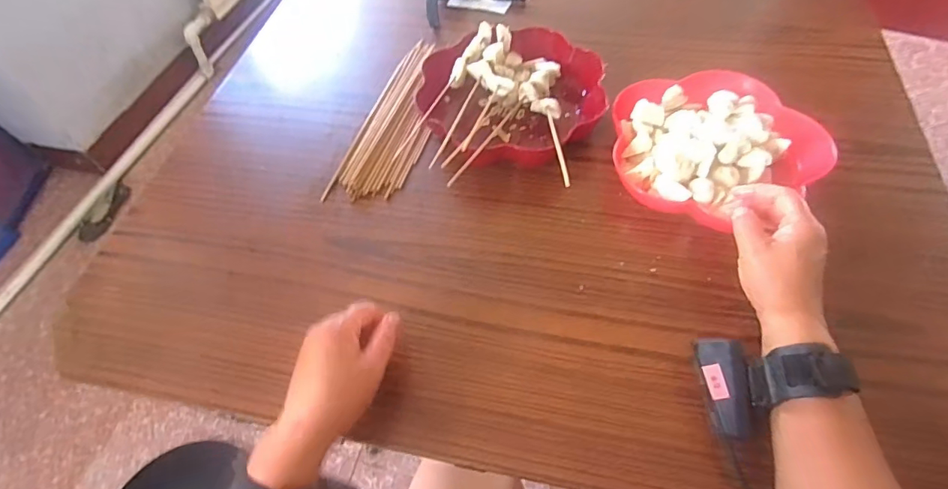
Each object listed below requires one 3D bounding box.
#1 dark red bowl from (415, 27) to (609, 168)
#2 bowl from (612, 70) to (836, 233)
[{"bbox_3d":[0.049,-0.162,0.540,0.192,0.053,0.190,-2,56,3],"label":"dark red bowl"},{"bbox_3d":[0.230,-0.108,0.497,0.190,0.047,0.185,-2,56,3],"label":"bowl"}]

